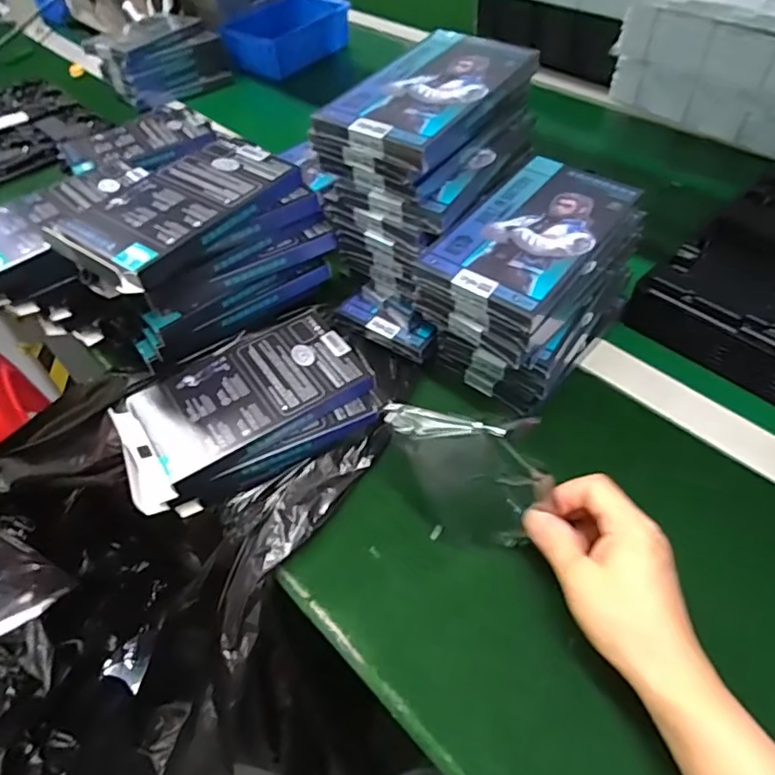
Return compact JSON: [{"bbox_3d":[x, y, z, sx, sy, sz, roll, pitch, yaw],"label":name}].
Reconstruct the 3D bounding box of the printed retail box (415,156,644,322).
[{"bbox_3d":[0.108,-0.117,0.417,0.093,0.009,0.165,31,59,26],"label":"printed retail box"}]

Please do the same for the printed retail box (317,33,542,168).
[{"bbox_3d":[0.037,-0.224,0.431,0.100,0.020,0.169,29,58,25],"label":"printed retail box"}]

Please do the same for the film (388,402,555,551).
[{"bbox_3d":[0.050,0.054,0.375,0.098,0.089,0.040,21,55,20],"label":"film"}]

